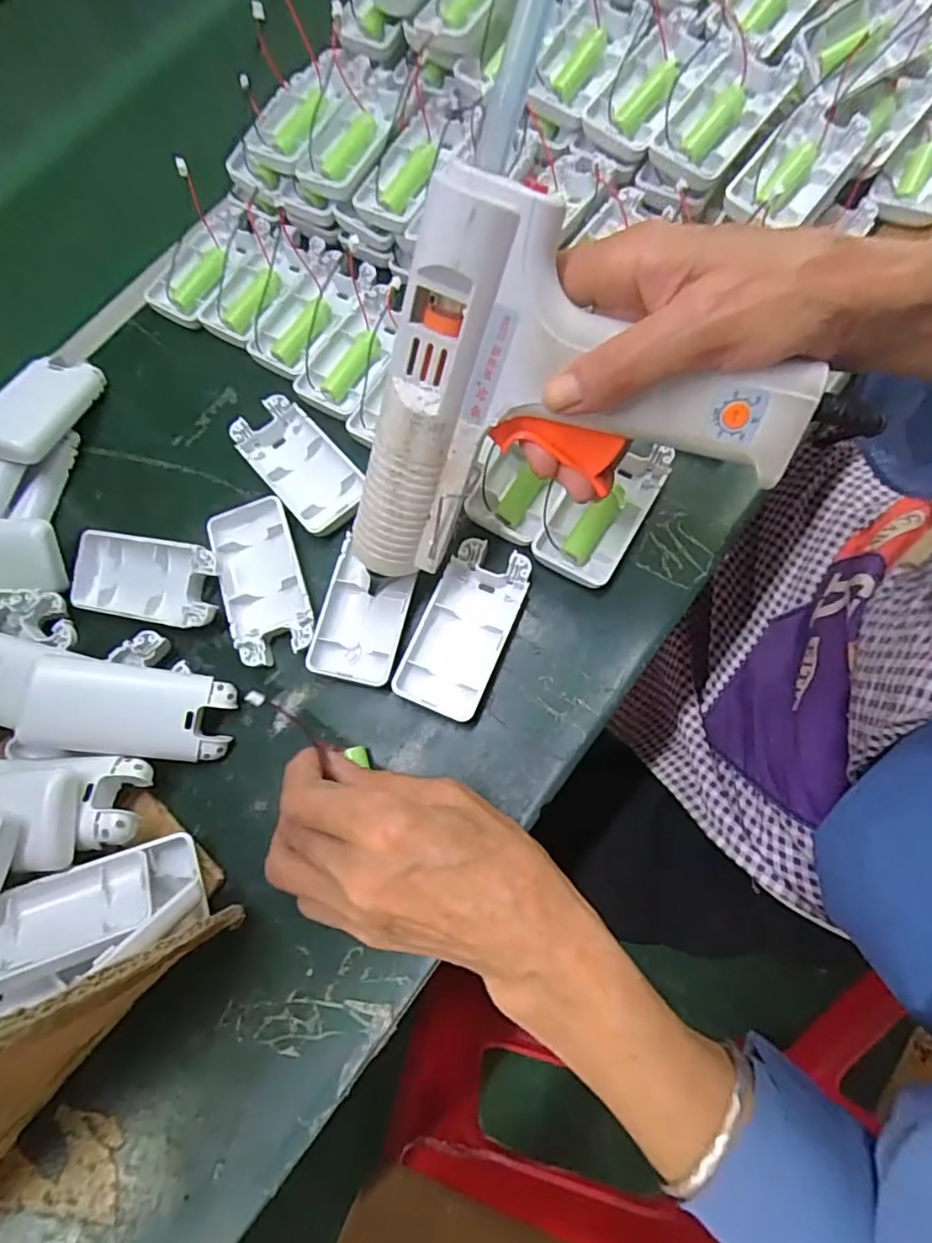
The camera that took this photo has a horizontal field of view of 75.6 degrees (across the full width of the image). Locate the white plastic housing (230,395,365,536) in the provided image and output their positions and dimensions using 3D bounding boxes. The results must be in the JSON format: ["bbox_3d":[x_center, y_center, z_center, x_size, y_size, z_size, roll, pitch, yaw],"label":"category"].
[{"bbox_3d":[-0.099,-0.093,0.359,0.043,0.019,0.092,-41,73,-8],"label":"white plastic housing"}]

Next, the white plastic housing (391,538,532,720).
[{"bbox_3d":[-0.001,0.004,0.319,0.045,0.016,0.094,21,75,11],"label":"white plastic housing"}]

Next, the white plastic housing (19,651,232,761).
[{"bbox_3d":[-0.167,0.045,0.304,0.091,0.020,0.043,10,80,-17],"label":"white plastic housing"}]

